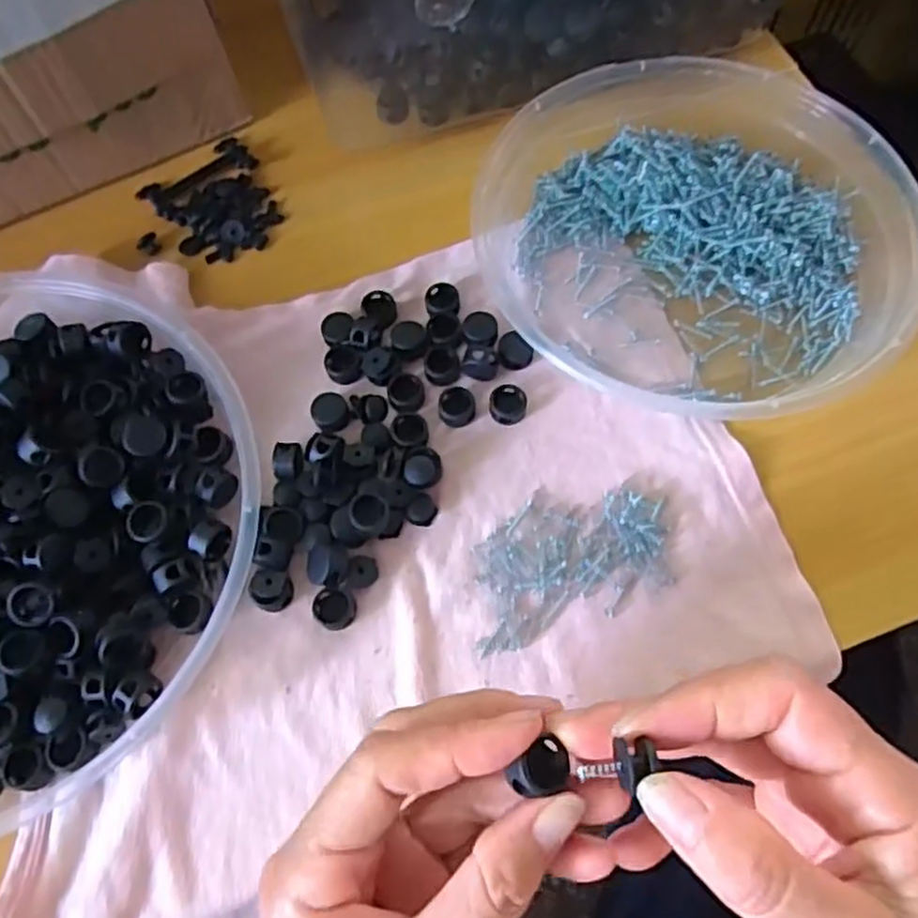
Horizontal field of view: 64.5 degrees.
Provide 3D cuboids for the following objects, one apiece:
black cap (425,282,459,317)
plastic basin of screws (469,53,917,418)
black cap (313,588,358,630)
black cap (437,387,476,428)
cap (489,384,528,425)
[{"bbox_3d":[-0.008,-0.079,0.359,0.017,0.006,0.016,0,67,1],"label":"black cap"},{"bbox_3d":[0.116,-0.116,0.348,0.196,0.042,0.176,29,71,13],"label":"plastic basin of screws"},{"bbox_3d":[-0.052,0.062,0.303,0.017,0.009,0.016,0,67,1],"label":"black cap"},{"bbox_3d":[-0.001,-0.024,0.336,0.016,0.007,0.017,0,71,-1],"label":"black cap"},{"bbox_3d":[0.023,-0.026,0.336,0.017,0.007,0.019,38,73,16],"label":"cap"}]

